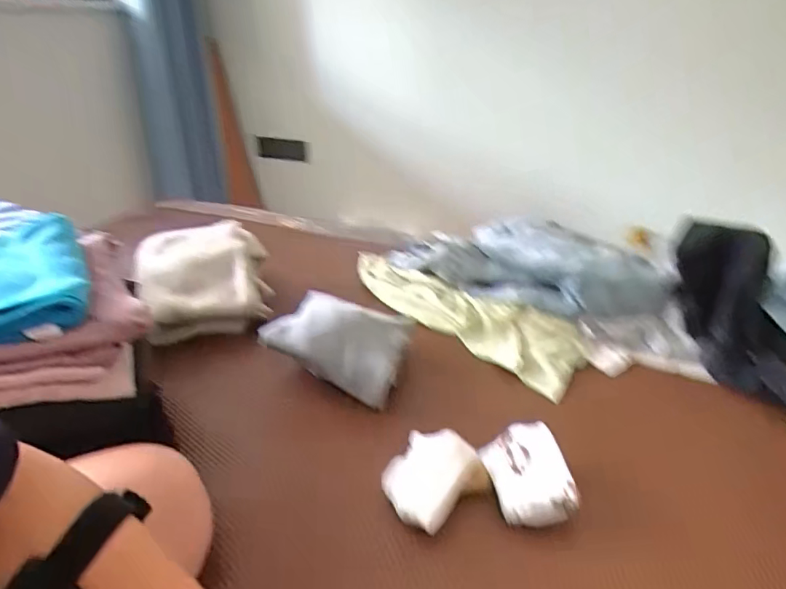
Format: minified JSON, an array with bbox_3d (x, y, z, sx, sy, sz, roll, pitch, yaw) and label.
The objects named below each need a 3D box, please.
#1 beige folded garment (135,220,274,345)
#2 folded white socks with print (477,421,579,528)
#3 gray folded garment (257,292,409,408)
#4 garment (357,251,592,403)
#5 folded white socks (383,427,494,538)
[{"bbox_3d":[-0.297,-0.029,0.815,0.183,0.095,0.207,-11,30,-21],"label":"beige folded garment"},{"bbox_3d":[0.131,0.176,0.513,0.072,0.034,0.105,-1,28,-3],"label":"folded white socks with print"},{"bbox_3d":[-0.068,0.066,0.695,0.166,0.073,0.134,10,30,17],"label":"gray folded garment"},{"bbox_3d":[0.092,0.017,0.826,0.432,0.042,0.109,25,36,37],"label":"garment"},{"bbox_3d":[0.037,0.181,0.513,0.094,0.038,0.077,-23,36,-37],"label":"folded white socks"}]

